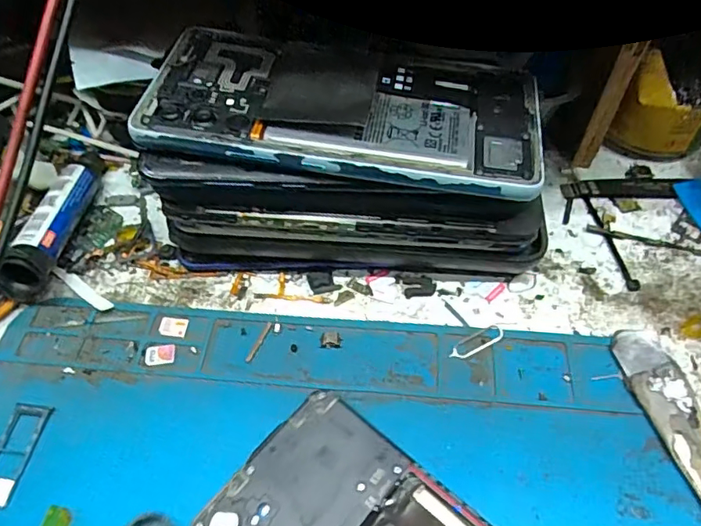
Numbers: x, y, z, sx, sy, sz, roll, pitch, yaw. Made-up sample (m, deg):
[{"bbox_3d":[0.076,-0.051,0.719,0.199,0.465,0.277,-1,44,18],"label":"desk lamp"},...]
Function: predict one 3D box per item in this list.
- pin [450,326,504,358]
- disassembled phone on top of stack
[{"bbox_3d":[0.055,0.035,0.228,0.026,0.004,0.007,-27,57,-17],"label":"pin"},{"bbox_3d":[-0.003,-0.062,0.210,0.153,0.013,0.071,9,56,8],"label":"disassembled phone on top of stack"}]

